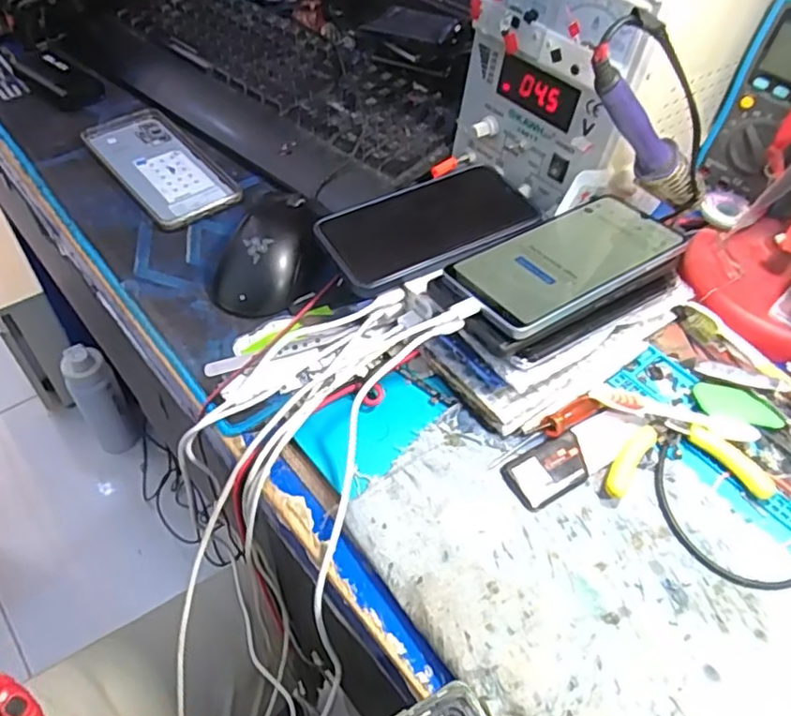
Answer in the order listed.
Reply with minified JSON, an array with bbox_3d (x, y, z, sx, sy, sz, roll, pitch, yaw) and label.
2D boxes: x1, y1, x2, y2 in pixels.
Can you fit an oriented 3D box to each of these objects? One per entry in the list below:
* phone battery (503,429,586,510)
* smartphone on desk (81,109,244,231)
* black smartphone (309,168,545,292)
[{"bbox_3d":[0.094,0.069,0.386,0.054,0.007,0.032,-22,56,-21],"label":"phone battery"},{"bbox_3d":[-0.210,-0.174,0.564,0.081,0.009,0.173,-31,60,-27],"label":"smartphone on desk"},{"bbox_3d":[0.025,-0.100,0.465,0.155,0.007,0.087,-23,53,-18],"label":"black smartphone"}]

